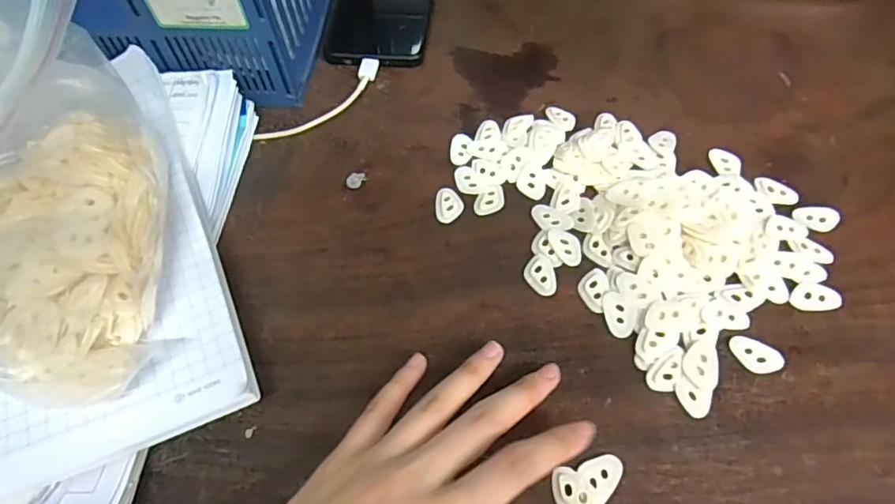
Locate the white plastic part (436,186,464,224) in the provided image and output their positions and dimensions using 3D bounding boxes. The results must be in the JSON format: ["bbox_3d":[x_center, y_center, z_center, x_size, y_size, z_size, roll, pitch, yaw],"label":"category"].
[{"bbox_3d":[0.001,-0.030,0.353,0.017,0.004,0.025,4,59,5],"label":"white plastic part"}]

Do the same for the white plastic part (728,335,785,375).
[{"bbox_3d":[0.160,0.053,0.293,0.027,0.004,0.018,26,63,18],"label":"white plastic part"}]

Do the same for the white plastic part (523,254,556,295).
[{"bbox_3d":[0.054,0.012,0.324,0.017,0.004,0.025,-6,58,-1],"label":"white plastic part"}]

